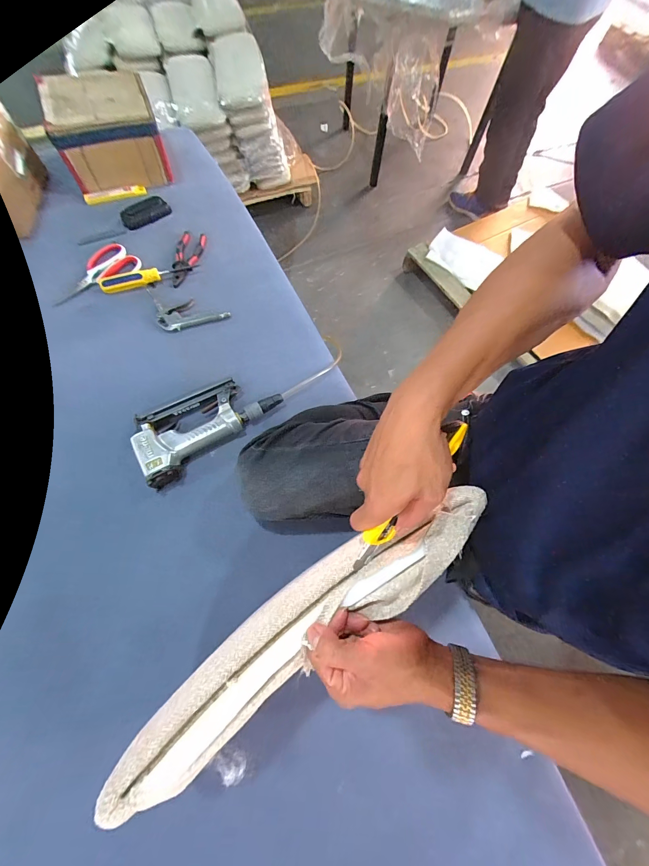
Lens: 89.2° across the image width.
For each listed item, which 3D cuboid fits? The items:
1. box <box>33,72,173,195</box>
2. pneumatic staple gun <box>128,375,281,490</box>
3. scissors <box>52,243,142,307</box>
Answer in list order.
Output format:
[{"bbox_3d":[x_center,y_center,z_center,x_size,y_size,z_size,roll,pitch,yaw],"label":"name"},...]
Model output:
[{"bbox_3d":[-0.496,-0.699,0.771,0.209,0.143,0.218,-17,69,-8],"label":"box"},{"bbox_3d":[-0.209,-0.028,0.566,0.241,0.036,0.126,-36,73,-14],"label":"pneumatic staple gun"},{"bbox_3d":[-0.484,-0.332,0.686,0.187,0.017,0.098,-40,74,-15],"label":"scissors"}]

